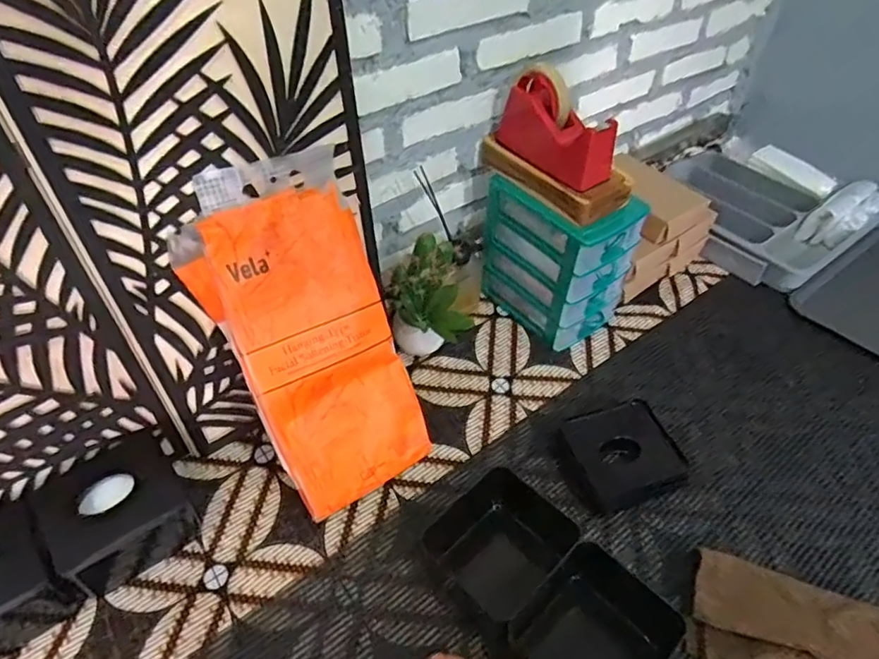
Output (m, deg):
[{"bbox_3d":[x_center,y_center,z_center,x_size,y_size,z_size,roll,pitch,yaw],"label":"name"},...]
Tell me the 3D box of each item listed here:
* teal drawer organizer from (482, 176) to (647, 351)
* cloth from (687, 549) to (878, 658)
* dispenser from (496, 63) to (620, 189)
[{"bbox_3d":[0.181,-0.117,0.839,0.145,0.212,0.184,-30,52,-25],"label":"teal drawer organizer"},{"bbox_3d":[0.348,0.302,0.545,0.192,0.045,0.124,13,47,13],"label":"cloth"},{"bbox_3d":[0.147,-0.261,0.716,0.065,0.096,0.157,-29,54,-26],"label":"dispenser"}]

